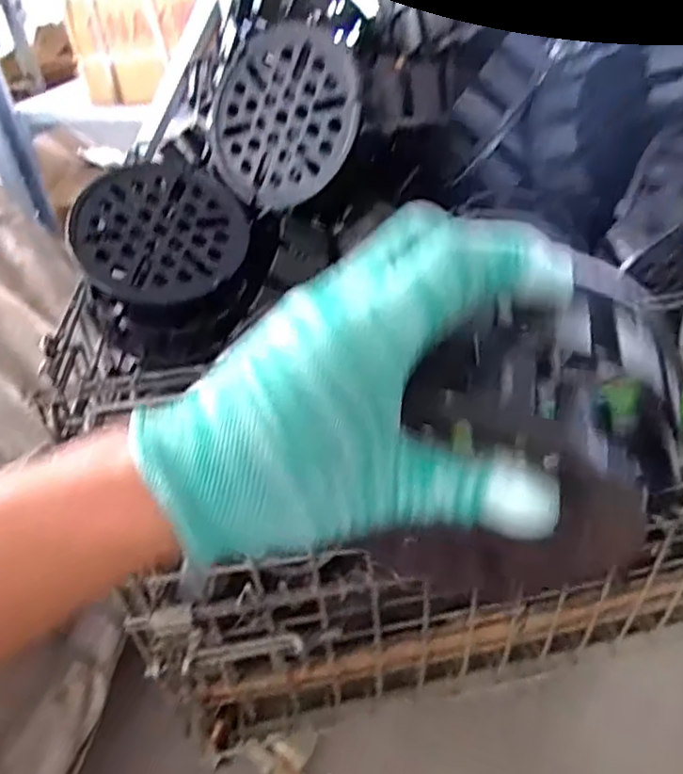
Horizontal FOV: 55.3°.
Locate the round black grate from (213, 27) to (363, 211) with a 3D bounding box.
[{"bbox_3d":[-0.046,-0.212,0.516,0.130,0.133,0.011,6,10,30],"label":"round black grate"}]

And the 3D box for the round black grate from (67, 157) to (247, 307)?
[{"bbox_3d":[-0.145,-0.124,0.522,0.127,0.014,0.129,5,66,-12],"label":"round black grate"}]

